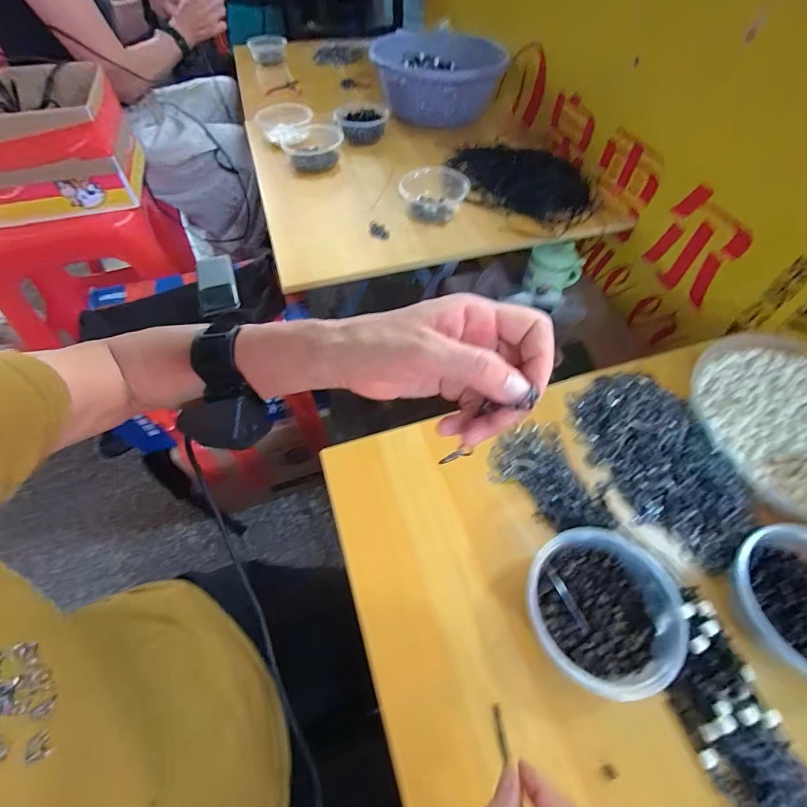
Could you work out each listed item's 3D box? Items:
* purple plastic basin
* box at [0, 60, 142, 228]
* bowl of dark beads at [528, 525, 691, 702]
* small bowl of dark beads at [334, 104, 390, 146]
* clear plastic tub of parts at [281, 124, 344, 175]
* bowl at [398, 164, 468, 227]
[{"bbox_3d":[0.071,-0.697,0.875,0.272,0.115,0.227,-7,57,-6],"label":"purple plastic basin"},{"bbox_3d":[-0.696,-0.491,0.761,0.303,0.169,0.222,-16,58,-11],"label":"box"},{"bbox_3d":[0.156,0.162,0.319,0.117,0.044,0.110,-12,57,-9],"label":"bowl of dark beads"},{"bbox_3d":[-0.086,-0.573,0.830,0.104,0.059,0.097,2,56,0],"label":"small bowl of dark beads"},{"bbox_3d":[-0.177,-0.489,0.783,0.121,0.059,0.113,-10,57,-7],"label":"clear plastic tub of parts"},{"bbox_3d":[0.052,-0.349,0.674,0.106,0.053,0.099,1,56,-1],"label":"bowl"}]

